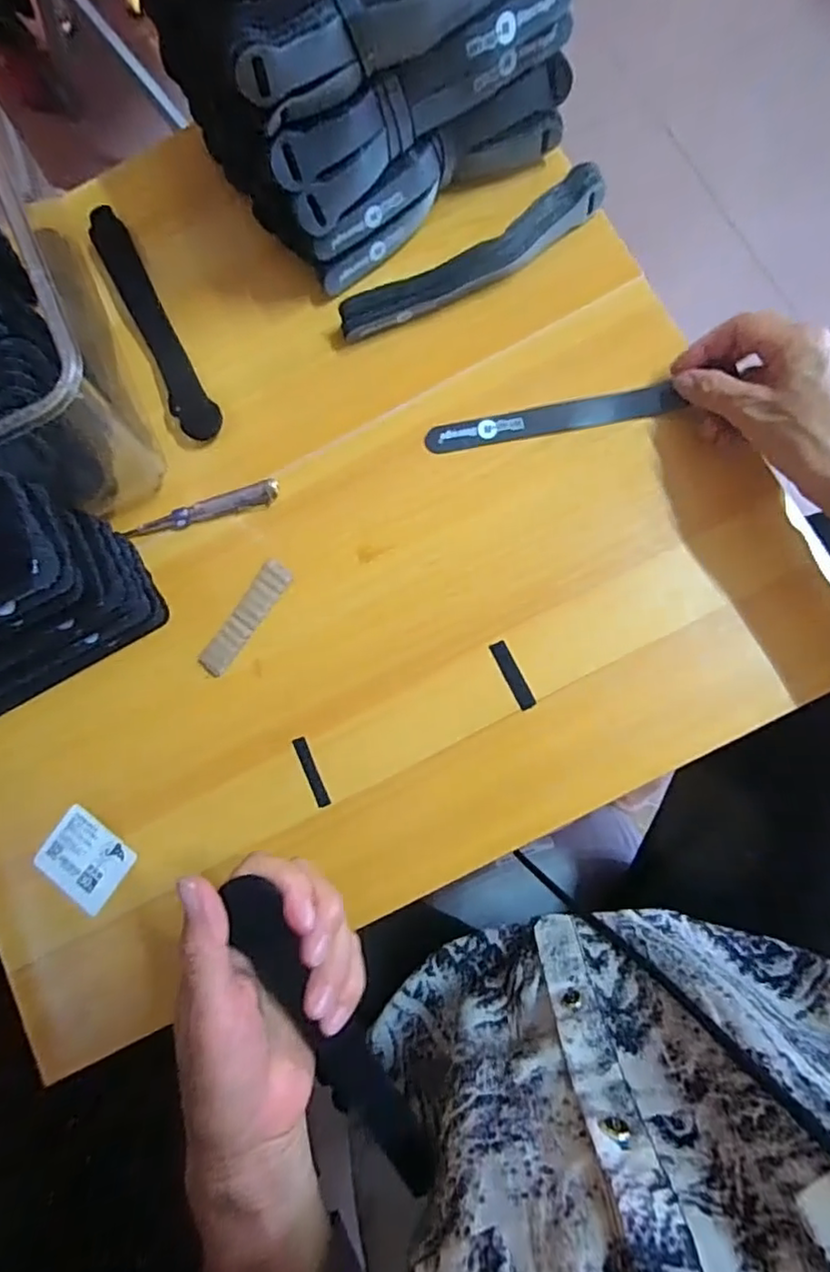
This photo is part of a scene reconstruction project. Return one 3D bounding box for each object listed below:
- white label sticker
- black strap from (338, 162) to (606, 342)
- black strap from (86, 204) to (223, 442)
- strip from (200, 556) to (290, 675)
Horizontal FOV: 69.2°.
[{"bbox_3d":[-0.223,0.150,0.407,0.059,0.006,0.053,37,88,7],"label":"white label sticker"},{"bbox_3d":[0.040,-0.258,0.418,0.195,0.033,0.031,-28,81,1],"label":"black strap"},{"bbox_3d":[-0.196,-0.234,0.446,0.029,0.006,0.204,-28,81,1],"label":"black strap"},{"bbox_3d":[-0.115,-0.012,0.410,0.019,0.004,0.086,36,87,9],"label":"strip"}]

